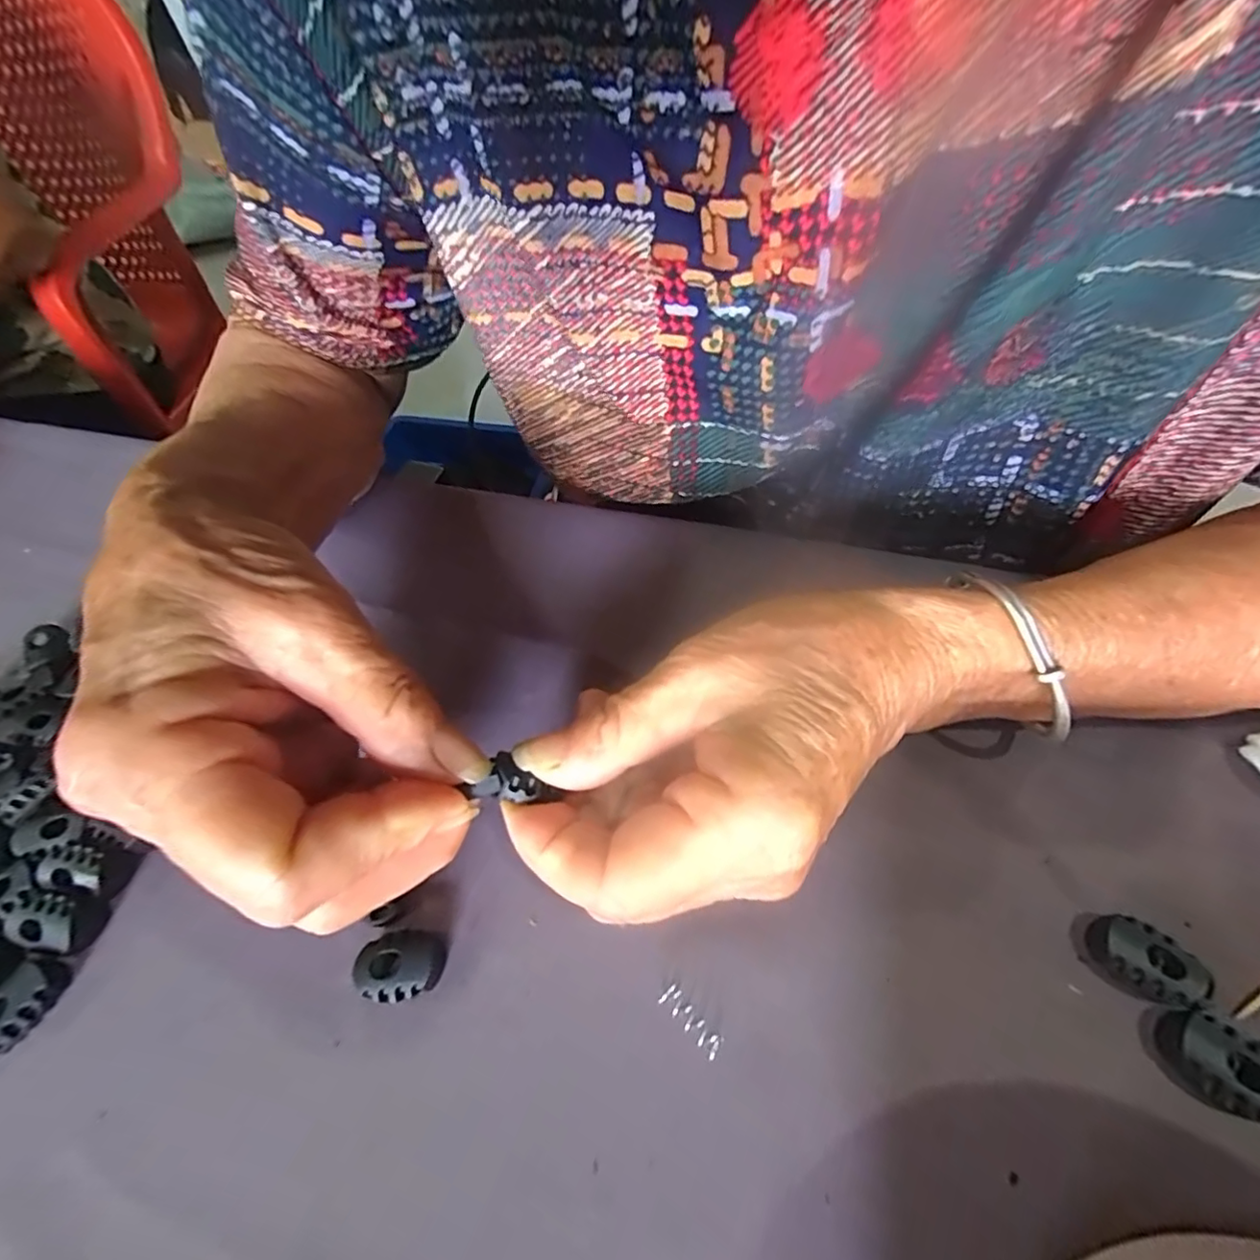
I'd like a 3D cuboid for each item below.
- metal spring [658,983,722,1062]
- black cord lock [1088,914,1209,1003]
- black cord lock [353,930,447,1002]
[{"bbox_3d":[0.016,0.101,0.144,0.006,0.005,0.018,-41,63,-21],"label":"metal spring"},{"bbox_3d":[0.134,0.085,0.144,0.022,0.009,0.015,26,62,19],"label":"black cord lock"},{"bbox_3d":[-0.063,0.093,0.153,0.021,0.009,0.016,1,57,4],"label":"black cord lock"}]

